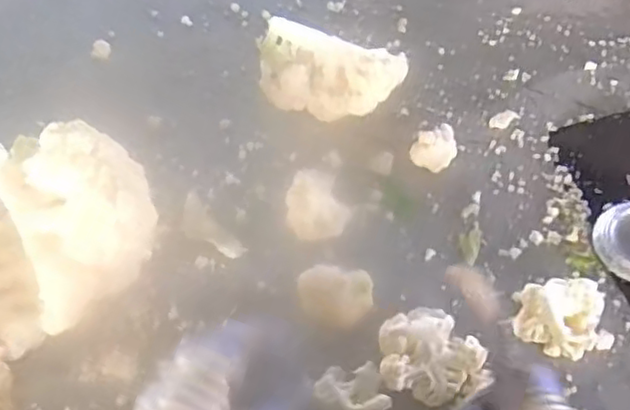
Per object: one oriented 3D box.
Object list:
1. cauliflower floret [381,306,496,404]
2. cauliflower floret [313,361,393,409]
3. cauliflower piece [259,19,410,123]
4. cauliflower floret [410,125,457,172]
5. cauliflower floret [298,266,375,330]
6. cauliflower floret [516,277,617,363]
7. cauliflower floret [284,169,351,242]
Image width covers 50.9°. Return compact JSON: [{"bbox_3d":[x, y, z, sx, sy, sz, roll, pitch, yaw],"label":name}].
[{"bbox_3d":[0.072,0.092,0.400,0.063,0.027,0.051,-1,56,5],"label":"cauliflower floret"},{"bbox_3d":[0.024,0.113,0.390,0.037,0.022,0.043,-35,60,-17],"label":"cauliflower floret"},{"bbox_3d":[0.012,-0.096,0.514,0.109,0.065,0.045,11,58,12],"label":"cauliflower piece"},{"bbox_3d":[0.092,-0.042,0.496,0.040,0.027,0.026,-34,60,-17],"label":"cauliflower floret"},{"bbox_3d":[0.013,0.061,0.427,0.046,0.025,0.036,1,57,6],"label":"cauliflower floret"},{"bbox_3d":[0.155,0.070,0.406,0.056,0.037,0.039,16,59,15],"label":"cauliflower floret"},{"bbox_3d":[0.000,0.002,0.465,0.038,0.031,0.045,-16,57,-5],"label":"cauliflower floret"}]

